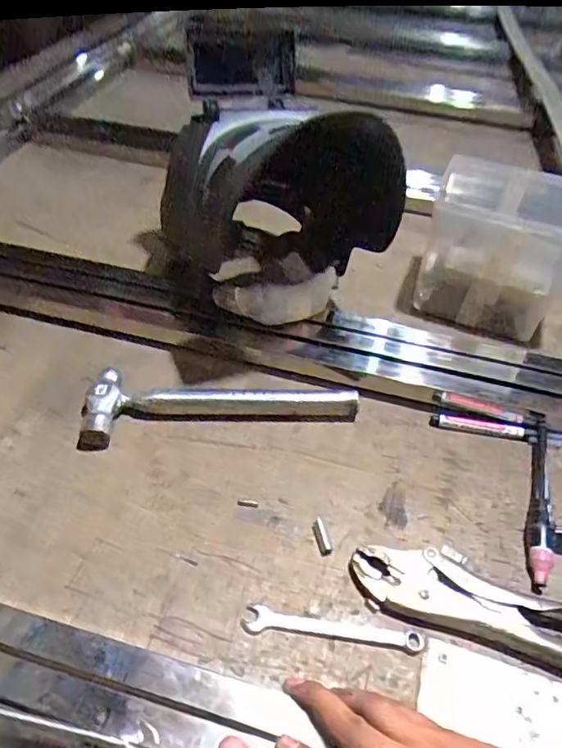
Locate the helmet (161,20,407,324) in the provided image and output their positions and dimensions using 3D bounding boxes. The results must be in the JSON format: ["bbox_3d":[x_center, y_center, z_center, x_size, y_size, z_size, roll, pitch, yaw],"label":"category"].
[{"bbox_3d":[-0.009,-0.217,0.609,0.286,0.267,0.218,37,55,27],"label":"helmet"}]

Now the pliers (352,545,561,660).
[{"bbox_3d":[0.168,0.187,0.446,0.214,0.015,0.055,16,48,11],"label":"pliers"}]

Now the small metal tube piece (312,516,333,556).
[{"bbox_3d":[0.036,0.143,0.479,0.011,0.005,0.034,-10,48,-13],"label":"small metal tube piece"}]

